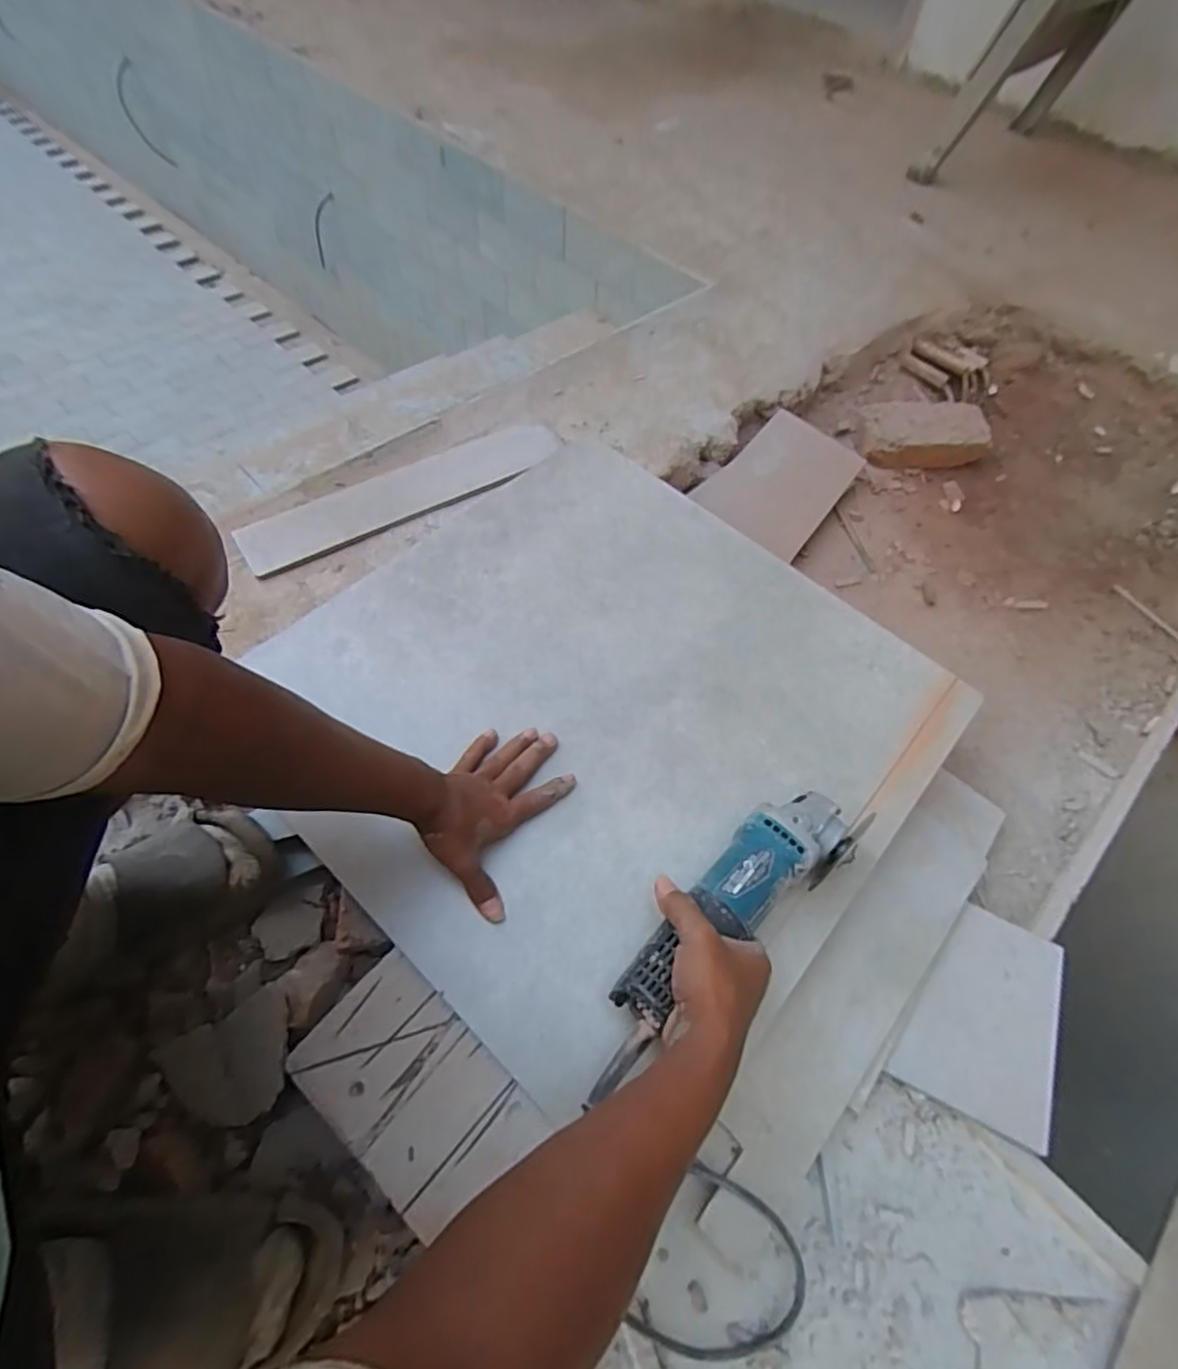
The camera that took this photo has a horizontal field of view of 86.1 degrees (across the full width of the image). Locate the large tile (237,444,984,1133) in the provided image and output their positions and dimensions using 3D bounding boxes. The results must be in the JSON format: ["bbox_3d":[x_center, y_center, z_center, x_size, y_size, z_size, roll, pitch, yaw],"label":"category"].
[{"bbox_3d":[0.016,0.014,0.658,0.584,0.013,0.591,41,65,19],"label":"large tile"}]

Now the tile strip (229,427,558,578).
[{"bbox_3d":[-0.233,-0.252,0.815,0.421,0.013,0.096,-29,61,-20],"label":"tile strip"}]

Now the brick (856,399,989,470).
[{"bbox_3d":[0.534,-0.406,1.024,0.191,0.061,0.108,0,57,-3],"label":"brick"}]

